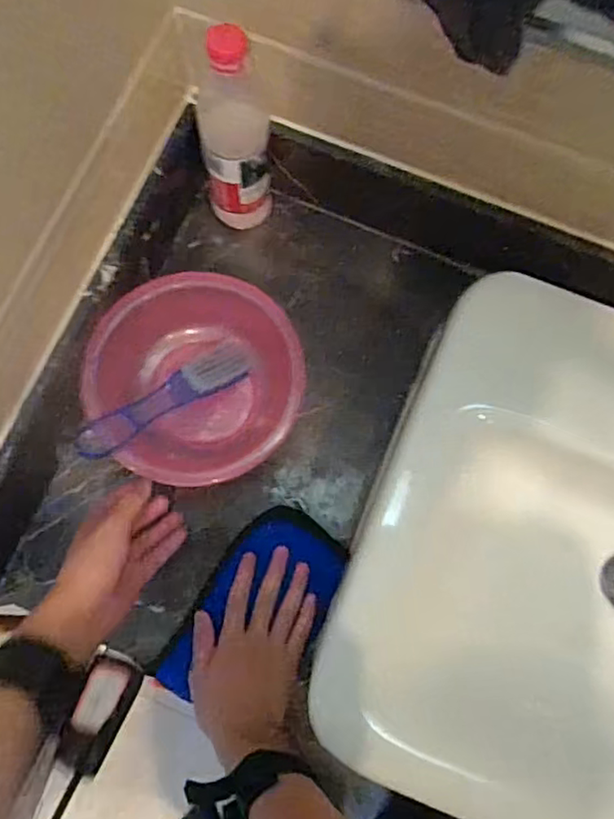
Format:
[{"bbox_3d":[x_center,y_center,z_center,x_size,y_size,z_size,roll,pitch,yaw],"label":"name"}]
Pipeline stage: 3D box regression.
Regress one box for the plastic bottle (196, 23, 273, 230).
[{"bbox_3d":[-0.066,-0.247,0.576,0.061,0.212,0.056,-7,76,-3],"label":"plastic bottle"}]

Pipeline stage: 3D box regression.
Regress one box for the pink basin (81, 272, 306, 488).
[{"bbox_3d":[-0.102,-0.022,0.594,0.191,0.090,0.184,0,76,-1],"label":"pink basin"}]

